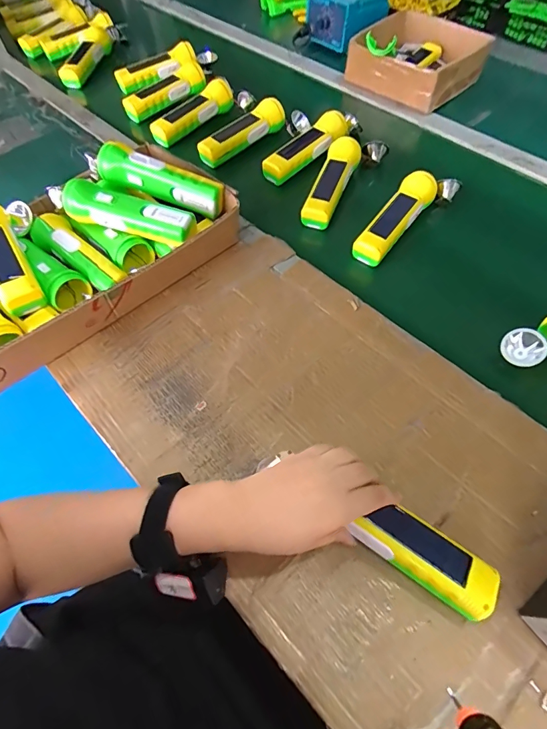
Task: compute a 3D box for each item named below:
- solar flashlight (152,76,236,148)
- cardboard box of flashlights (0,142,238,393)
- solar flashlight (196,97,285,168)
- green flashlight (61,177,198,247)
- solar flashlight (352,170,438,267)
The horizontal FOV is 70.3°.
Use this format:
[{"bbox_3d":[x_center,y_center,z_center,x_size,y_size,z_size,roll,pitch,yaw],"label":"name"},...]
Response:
[{"bbox_3d":[-0.148,-0.463,0.711,0.177,0.045,0.052,-41,66,-21],"label":"solar flashlight"},{"bbox_3d":[-0.269,-0.134,0.487,0.405,0.100,0.210,-37,65,-19],"label":"cardboard box of flashlights"},{"bbox_3d":[-0.054,-0.399,0.676,0.170,0.053,0.043,-39,65,-20],"label":"solar flashlight"},{"bbox_3d":[-0.182,-0.195,0.492,0.173,0.043,0.047,15,60,9],"label":"green flashlight"},{"bbox_3d":[0.175,-0.209,0.552,0.050,0.045,0.164,33,65,20],"label":"solar flashlight"}]

